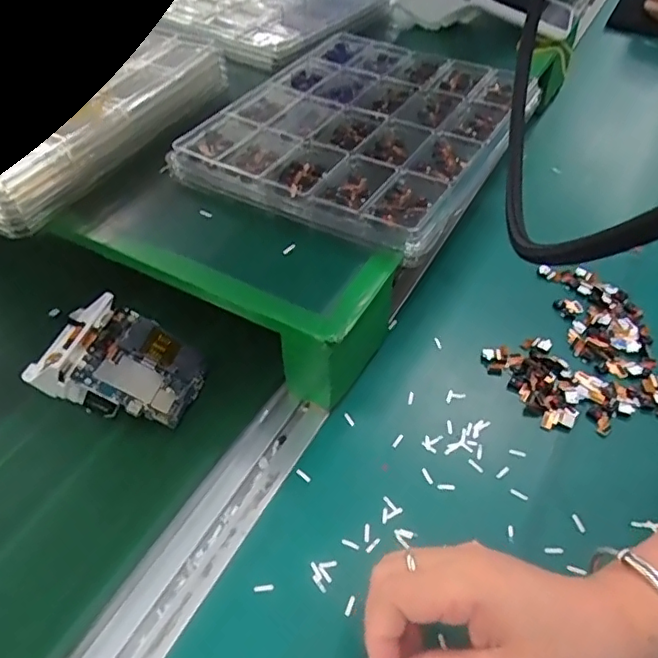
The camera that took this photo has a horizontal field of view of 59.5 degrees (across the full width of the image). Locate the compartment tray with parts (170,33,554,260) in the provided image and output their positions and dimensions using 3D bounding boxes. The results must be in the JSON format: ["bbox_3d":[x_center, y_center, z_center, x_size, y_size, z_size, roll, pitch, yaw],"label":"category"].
[{"bbox_3d":[0.036,-0.193,0.524,0.244,0.029,0.309,22,51,19],"label":"compartment tray with parts"}]

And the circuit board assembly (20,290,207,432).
[{"bbox_3d":[-0.151,0.026,0.424,0.110,0.026,0.077,28,58,-2],"label":"circuit board assembly"}]

